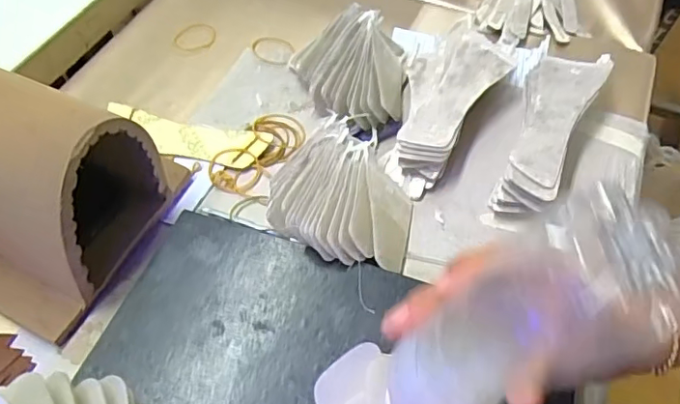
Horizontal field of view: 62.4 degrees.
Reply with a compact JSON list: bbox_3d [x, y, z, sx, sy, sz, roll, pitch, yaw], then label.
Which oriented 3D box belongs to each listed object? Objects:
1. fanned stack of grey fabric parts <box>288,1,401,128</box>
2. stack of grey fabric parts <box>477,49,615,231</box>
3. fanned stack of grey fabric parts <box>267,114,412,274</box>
[{"bbox_3d":[0.007,-0.126,0.525,0.102,0.055,0.132,2,55,0],"label":"fanned stack of grey fabric parts"},{"bbox_3d":[0.175,-0.065,0.485,0.063,0.045,0.190,25,58,15],"label":"stack of grey fabric parts"},{"bbox_3d":[0.004,-0.002,0.441,0.123,0.044,0.102,37,62,22],"label":"fanned stack of grey fabric parts"}]

